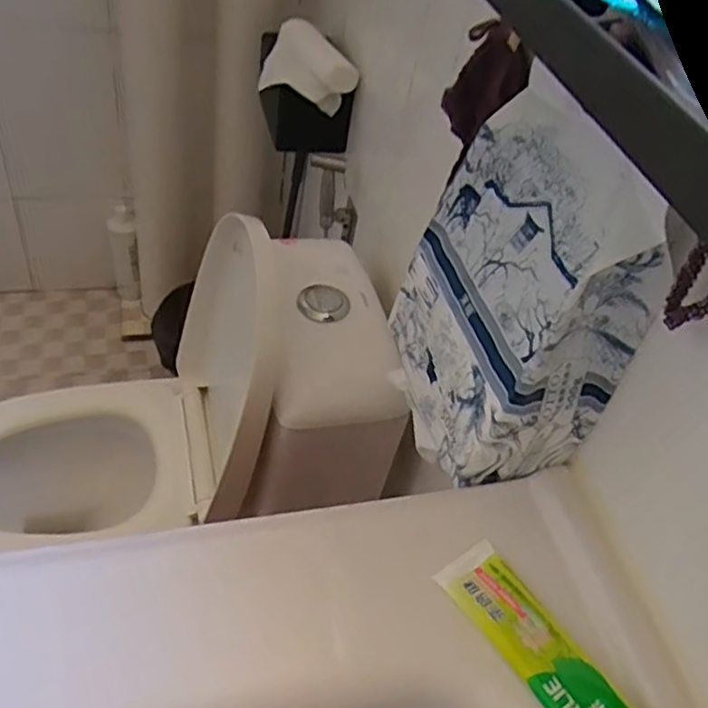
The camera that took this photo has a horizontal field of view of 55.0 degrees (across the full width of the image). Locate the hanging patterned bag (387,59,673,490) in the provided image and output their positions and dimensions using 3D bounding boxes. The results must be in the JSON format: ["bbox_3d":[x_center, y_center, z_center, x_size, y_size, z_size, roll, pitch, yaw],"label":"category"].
[{"bbox_3d":[0.131,-0.047,0.564,0.112,0.259,0.196,-2,47,-14],"label":"hanging patterned bag"}]

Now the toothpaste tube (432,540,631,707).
[{"bbox_3d":[0.143,0.216,0.467,0.051,0.022,0.203,-23,55,-30],"label":"toothpaste tube"}]

